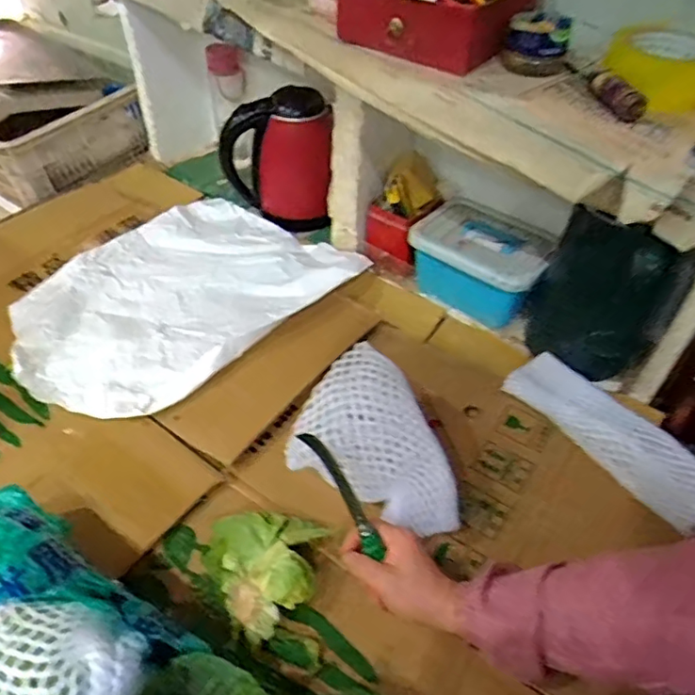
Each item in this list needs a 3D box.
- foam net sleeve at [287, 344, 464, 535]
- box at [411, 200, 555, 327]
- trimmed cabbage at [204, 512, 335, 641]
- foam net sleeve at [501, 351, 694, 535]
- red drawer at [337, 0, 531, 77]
[{"bbox_3d":[0.039,0.112,0.600,0.149,0.065,0.197,-45,95,-4],"label":"foam net sleeve"},{"bbox_3d":[0.203,-0.128,0.851,0.190,0.103,0.142,30,52,24],"label":"box"},{"bbox_3d":[-0.079,0.205,0.567,0.117,0.062,0.124,1,46,-1],"label":"trimmed cabbage"},{"bbox_3d":[0.320,0.102,0.672,0.090,0.028,0.268,-27,53,-25],"label":"foam net sleeve"},{"bbox_3d":[0.115,-0.413,0.676,0.196,0.072,0.203,28,51,22],"label":"red drawer"}]

